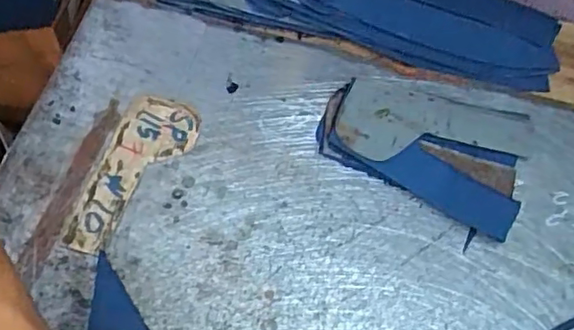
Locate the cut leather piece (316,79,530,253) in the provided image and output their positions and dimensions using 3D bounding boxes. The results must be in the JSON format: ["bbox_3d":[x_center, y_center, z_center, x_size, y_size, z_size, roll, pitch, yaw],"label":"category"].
[{"bbox_3d":[0.095,-0.010,0.436,0.142,0.021,0.096,14,62,6],"label":"cut leather piece"}]

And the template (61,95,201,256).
[{"bbox_3d":[-0.106,0.006,0.434,0.055,0.004,0.126,15,62,6],"label":"template"}]

